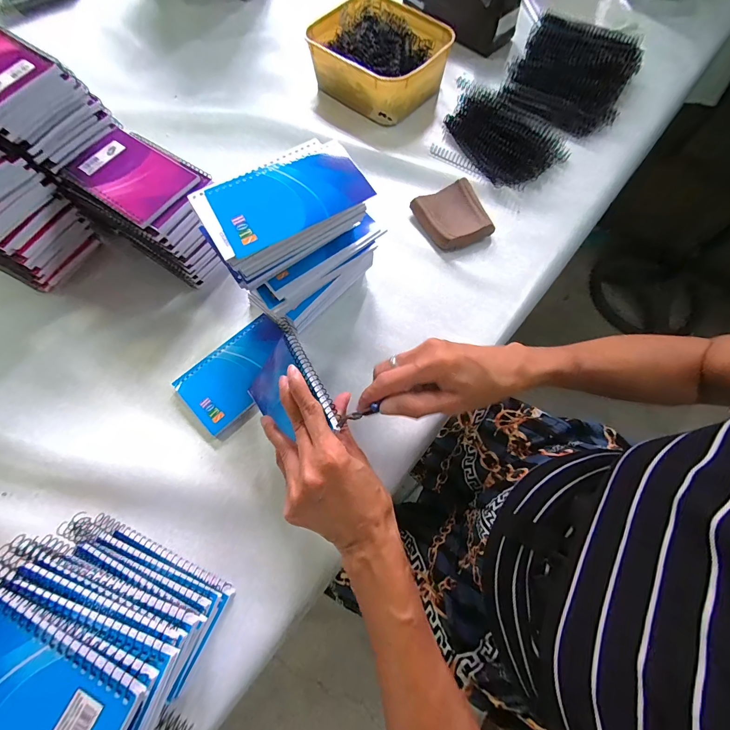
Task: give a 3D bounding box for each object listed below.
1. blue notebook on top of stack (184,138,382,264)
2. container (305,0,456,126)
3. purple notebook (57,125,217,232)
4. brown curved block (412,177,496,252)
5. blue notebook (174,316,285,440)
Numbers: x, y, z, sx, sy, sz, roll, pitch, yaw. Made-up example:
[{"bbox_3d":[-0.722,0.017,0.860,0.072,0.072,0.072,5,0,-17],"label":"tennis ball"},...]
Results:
[{"bbox_3d":[-0.072,-0.147,0.292,0.136,0.008,0.092,-31,72,-10],"label":"blue notebook on top of stack"},{"bbox_3d":[0.019,-0.480,0.528,0.204,0.064,0.161,37,74,14],"label":"container"},{"bbox_3d":[-0.242,-0.202,0.360,0.133,0.014,0.090,32,73,12],"label":"purple notebook"},{"bbox_3d":[0.119,-0.197,0.449,0.083,0.021,0.094,-28,71,-9],"label":"brown curved block"},{"bbox_3d":[-0.138,0.009,0.381,0.127,0.015,0.085,-42,74,-13],"label":"blue notebook"}]

